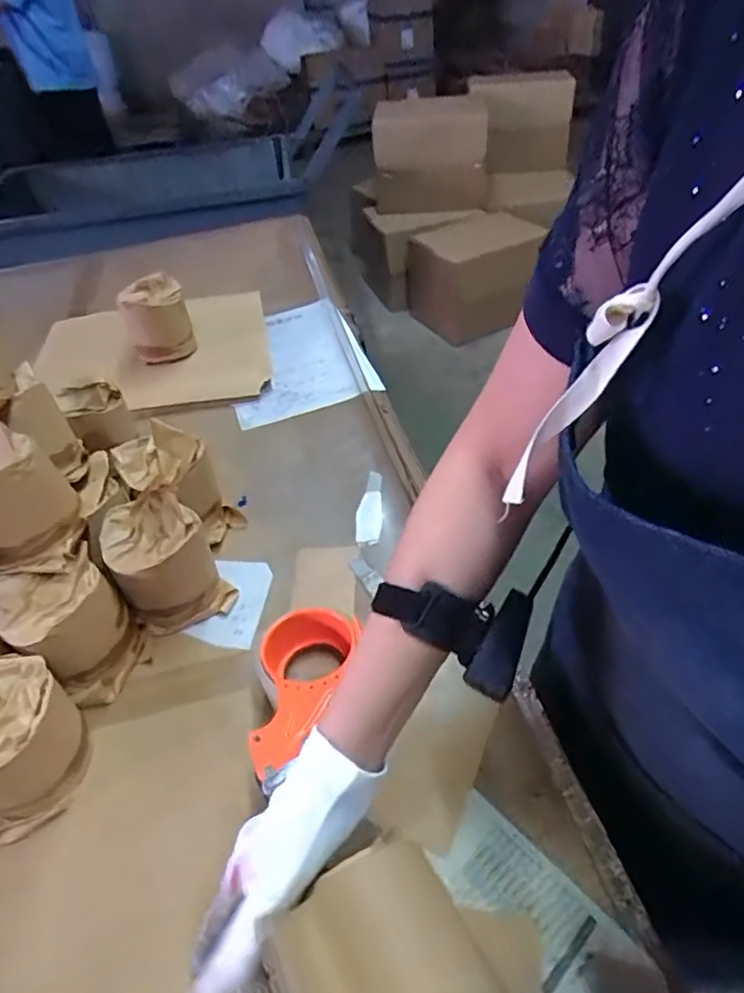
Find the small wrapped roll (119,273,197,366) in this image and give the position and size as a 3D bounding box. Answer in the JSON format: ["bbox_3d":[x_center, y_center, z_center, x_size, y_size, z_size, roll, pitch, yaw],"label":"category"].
[{"bbox_3d":[-0.342,-0.282,0.959,0.095,0.102,0.091,-19,46,-13],"label":"small wrapped roll"}]

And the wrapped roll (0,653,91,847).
[{"bbox_3d":[-0.289,0.193,0.482,0.095,0.091,0.093,-36,52,-27],"label":"wrapped roll"}]

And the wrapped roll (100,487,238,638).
[{"bbox_3d":[-0.206,0.062,0.591,0.090,0.104,0.092,-28,49,-21],"label":"wrapped roll"}]

